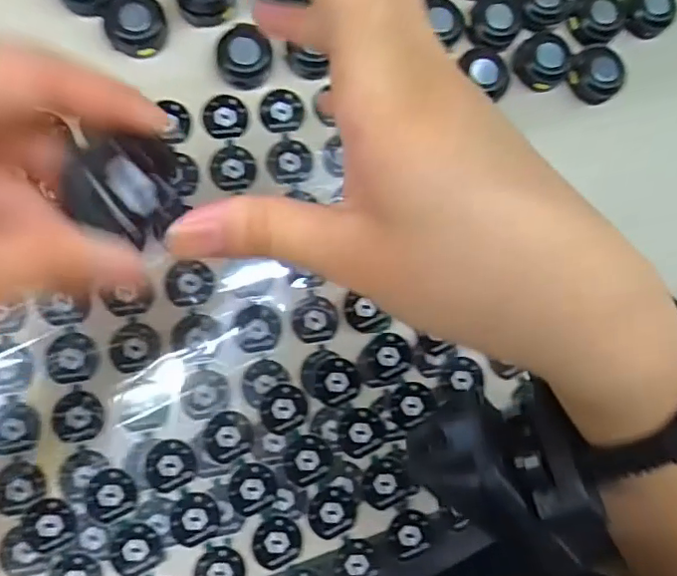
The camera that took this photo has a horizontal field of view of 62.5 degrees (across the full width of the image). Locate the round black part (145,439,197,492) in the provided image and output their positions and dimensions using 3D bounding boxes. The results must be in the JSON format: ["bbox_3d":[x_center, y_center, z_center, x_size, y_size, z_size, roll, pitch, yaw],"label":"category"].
[{"bbox_3d":[-0.078,0.083,0.260,0.022,0.004,0.023,1,84,-8],"label":"round black part"}]

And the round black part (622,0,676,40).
[{"bbox_3d":[0.177,-0.160,0.319,0.026,0.008,0.032,22,83,-4],"label":"round black part"}]

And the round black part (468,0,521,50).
[{"bbox_3d":[0.086,-0.148,0.305,0.027,0.010,0.034,16,82,-6],"label":"round black part"}]

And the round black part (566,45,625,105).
[{"bbox_3d":[0.145,-0.120,0.310,0.032,0.012,0.029,-43,91,-8],"label":"round black part"}]

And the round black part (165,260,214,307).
[{"bbox_3d":[-0.073,-0.002,0.273,0.023,0.004,0.022,1,84,-8],"label":"round black part"}]

